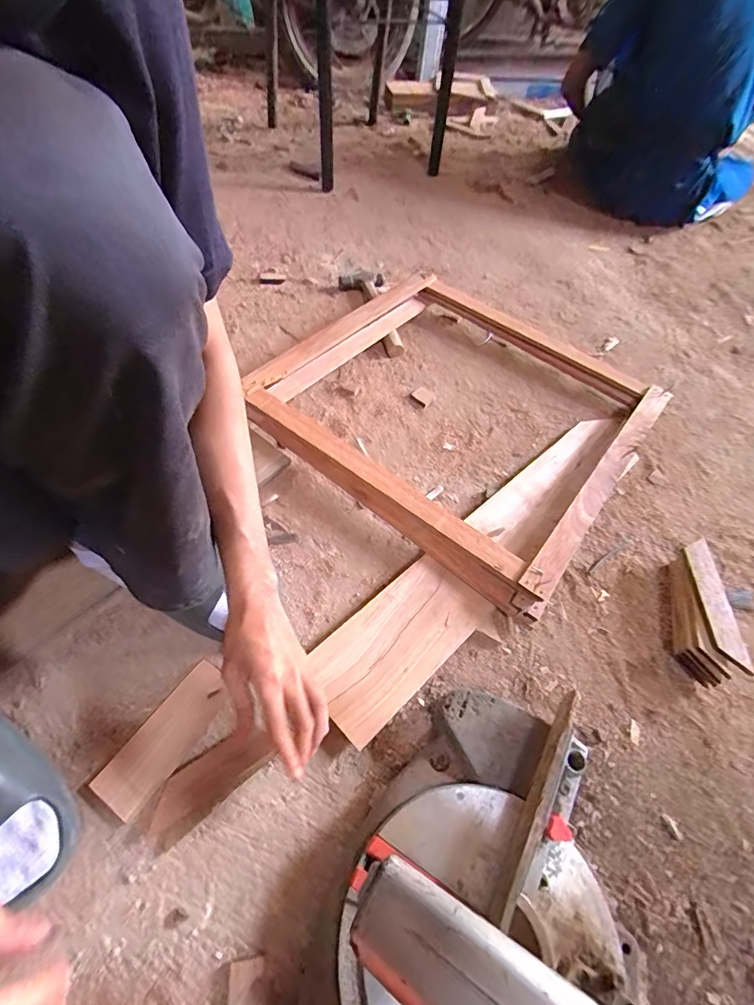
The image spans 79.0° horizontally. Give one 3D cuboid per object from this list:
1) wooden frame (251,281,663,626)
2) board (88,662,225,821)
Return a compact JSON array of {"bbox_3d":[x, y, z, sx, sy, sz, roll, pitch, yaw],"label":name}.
[{"bbox_3d":[0.135,-0.169,0.749,0.536,0.062,0.533,35,59,18],"label":"wooden frame"},{"bbox_3d":[-0.214,0.236,0.467,0.056,0.010,0.142,31,58,16],"label":"board"}]

